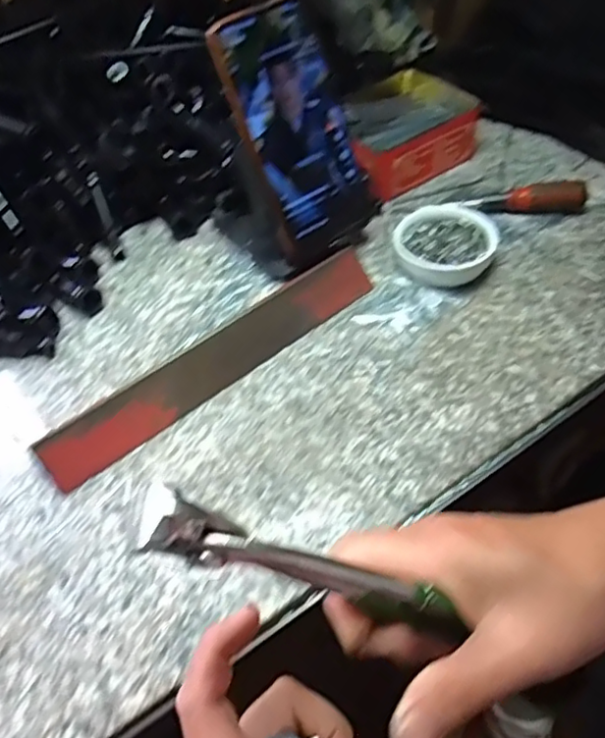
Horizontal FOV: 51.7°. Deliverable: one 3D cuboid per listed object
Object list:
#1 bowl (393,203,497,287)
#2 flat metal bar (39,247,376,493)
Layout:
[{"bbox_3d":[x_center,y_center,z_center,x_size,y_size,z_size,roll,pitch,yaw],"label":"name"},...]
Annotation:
[{"bbox_3d":[0.106,-0.092,0.468,0.071,0.027,0.072,7,51,12],"label":"bowl"},{"bbox_3d":[-0.053,-0.008,0.417,0.253,0.034,0.008,-35,15,-20],"label":"flat metal bar"}]

